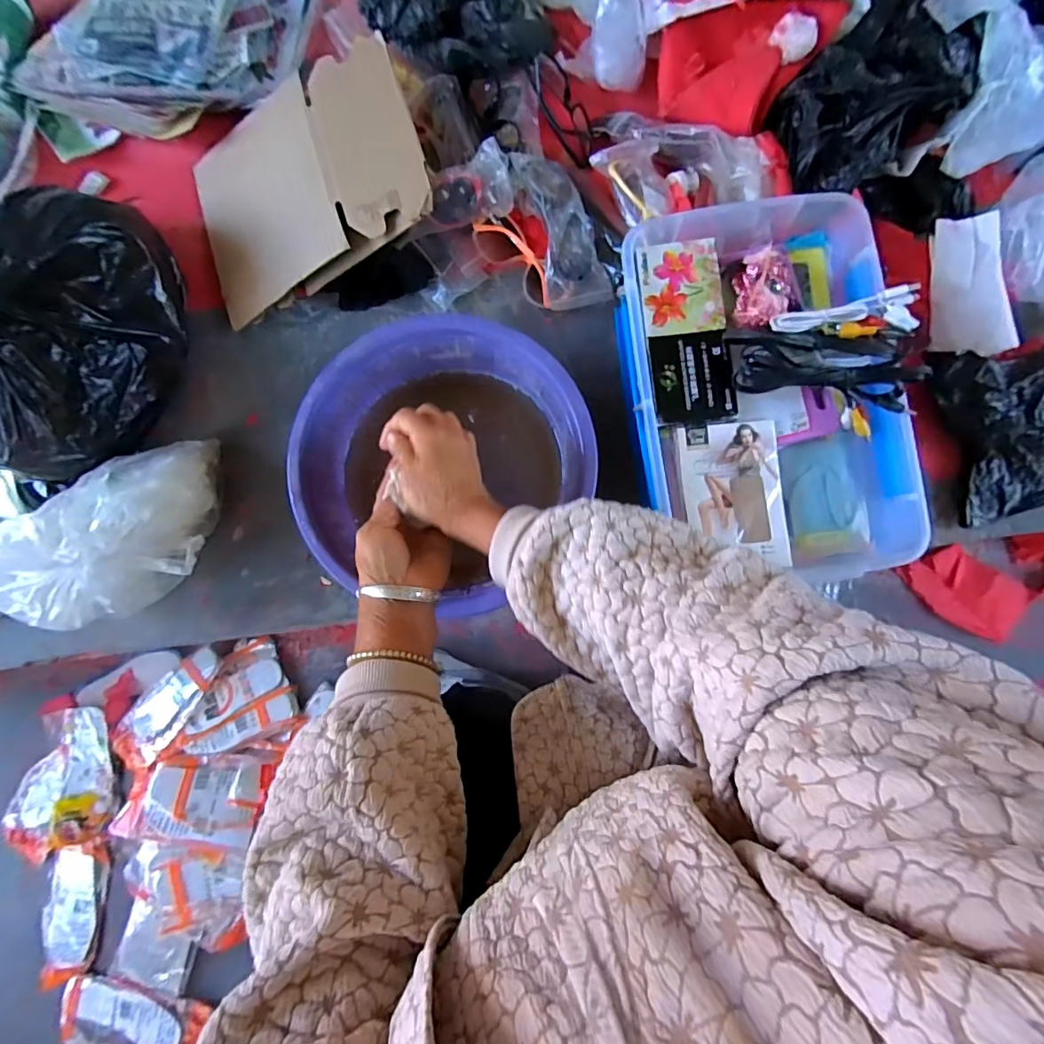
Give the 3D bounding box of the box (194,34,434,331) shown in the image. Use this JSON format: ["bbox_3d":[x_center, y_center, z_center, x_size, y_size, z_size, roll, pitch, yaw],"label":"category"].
[{"bbox_3d":[-0.256,-0.395,0.577,0.280,0.082,0.242,-17,84,0],"label":"box"}]

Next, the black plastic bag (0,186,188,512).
[{"bbox_3d":[-0.516,-0.209,0.500,0.226,0.216,0.307,37,86,5],"label":"black plastic bag"}]

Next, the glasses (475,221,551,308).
[{"bbox_3d":[-0.007,-0.305,0.590,0.123,0.036,0.035,43,87,5],"label":"glasses"}]

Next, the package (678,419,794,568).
[{"bbox_3d":[0.207,-0.027,0.485,0.096,0.012,0.135,-5,84,1],"label":"package"}]

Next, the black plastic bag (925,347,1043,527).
[{"bbox_3d":[0.608,-0.127,0.546,0.285,0.048,0.188,-18,84,-1],"label":"black plastic bag"}]

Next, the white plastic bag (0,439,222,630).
[{"bbox_3d":[-0.429,0.018,0.531,0.219,0.134,0.145,-30,84,-2],"label":"white plastic bag"}]

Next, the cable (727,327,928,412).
[{"bbox_3d":[0.277,-0.149,0.462,0.168,0.045,0.069,9,84,2],"label":"cable"}]

